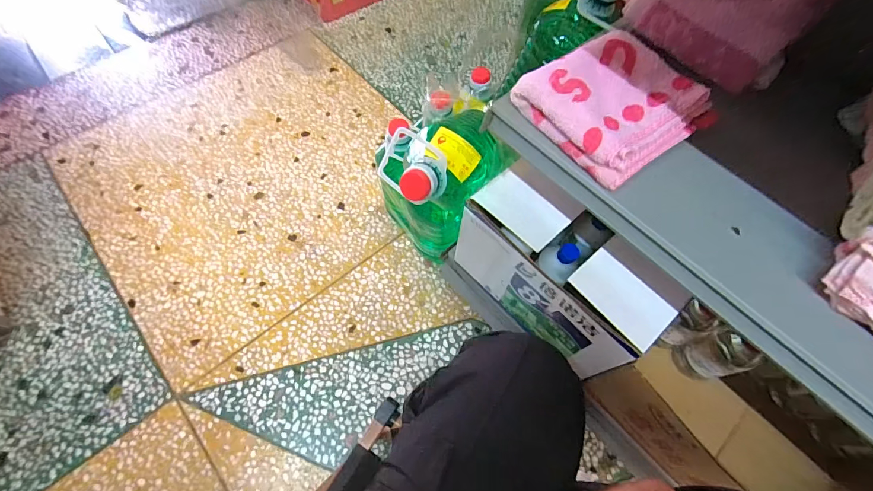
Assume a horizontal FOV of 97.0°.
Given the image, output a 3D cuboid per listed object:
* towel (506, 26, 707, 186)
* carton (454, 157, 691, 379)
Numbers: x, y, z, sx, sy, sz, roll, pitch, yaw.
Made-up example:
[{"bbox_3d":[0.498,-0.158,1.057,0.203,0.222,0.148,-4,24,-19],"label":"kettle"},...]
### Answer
[{"bbox_3d":[0.206,-0.166,0.443,0.172,0.038,0.158,-34,69,-17],"label":"towel"},{"bbox_3d":[0.205,0.039,0.640,0.161,0.206,0.316,-39,70,-19],"label":"carton"}]

